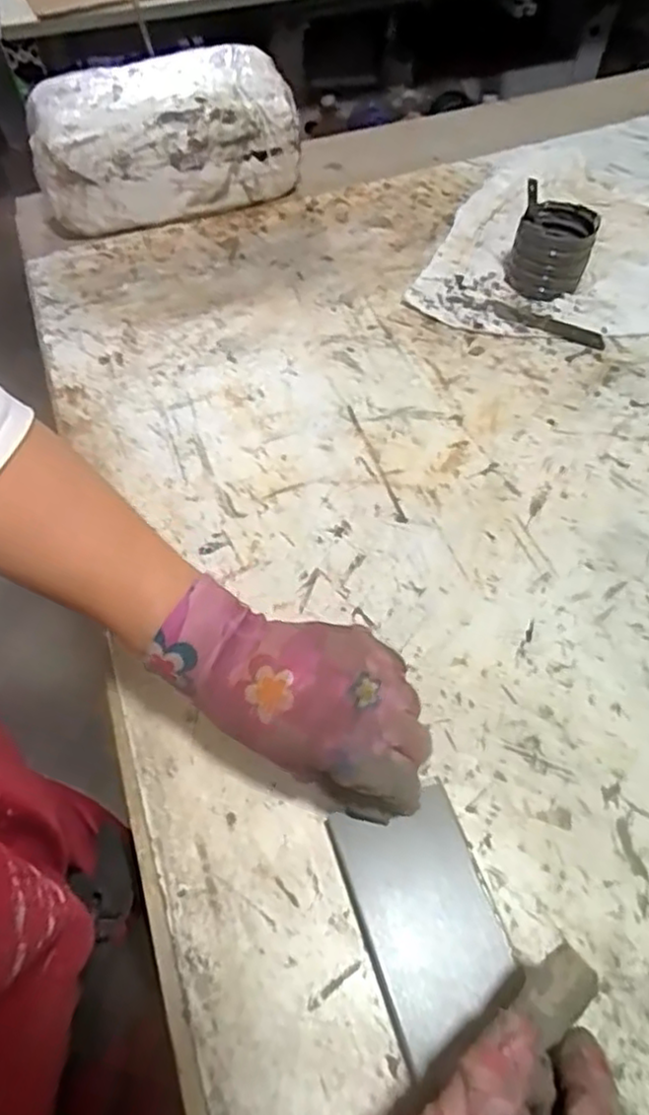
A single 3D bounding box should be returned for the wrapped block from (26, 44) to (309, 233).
[{"bbox_3d":[-0.156,-0.407,0.665,0.244,0.100,0.113,-16,59,-7],"label":"wrapped block"}]

